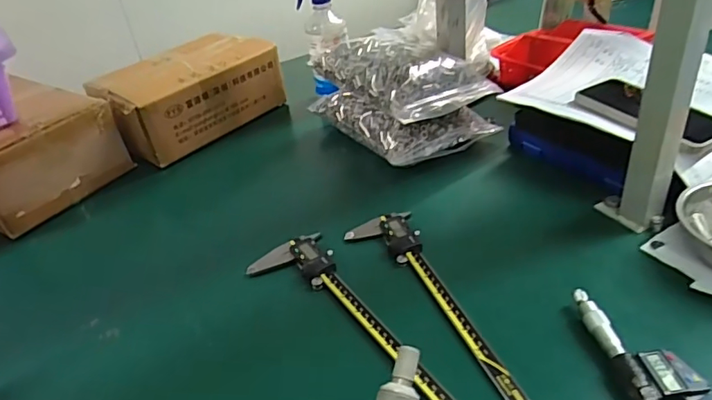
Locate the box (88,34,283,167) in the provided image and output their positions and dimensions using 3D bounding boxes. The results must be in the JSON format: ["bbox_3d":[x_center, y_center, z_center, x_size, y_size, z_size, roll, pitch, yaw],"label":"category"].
[{"bbox_3d":[-0.271,-0.174,0.858,0.161,0.112,0.271,24,43,38],"label":"box"}]

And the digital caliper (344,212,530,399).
[{"bbox_3d":[0.069,0.092,0.501,0.068,0.013,0.273,-15,34,-14],"label":"digital caliper"}]

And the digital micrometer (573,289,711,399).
[{"bbox_3d":[0.227,0.134,0.396,0.049,0.020,0.176,-10,33,-6],"label":"digital micrometer"}]

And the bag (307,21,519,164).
[{"bbox_3d":[0.061,-0.189,0.749,0.164,0.060,0.231,-26,38,-25],"label":"bag"}]

